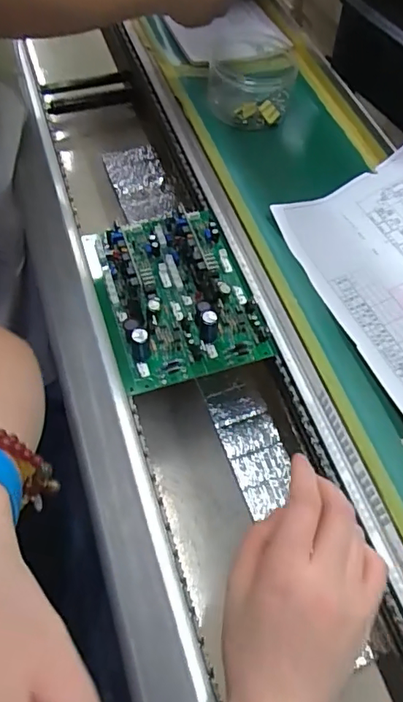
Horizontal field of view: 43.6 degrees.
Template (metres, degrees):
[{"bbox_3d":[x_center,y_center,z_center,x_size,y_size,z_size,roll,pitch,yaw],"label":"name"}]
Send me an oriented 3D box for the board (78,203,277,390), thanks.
[{"bbox_3d":[-0.025,-0.059,0.453,0.133,0.036,0.177,-17,61,-9],"label":"board"}]

